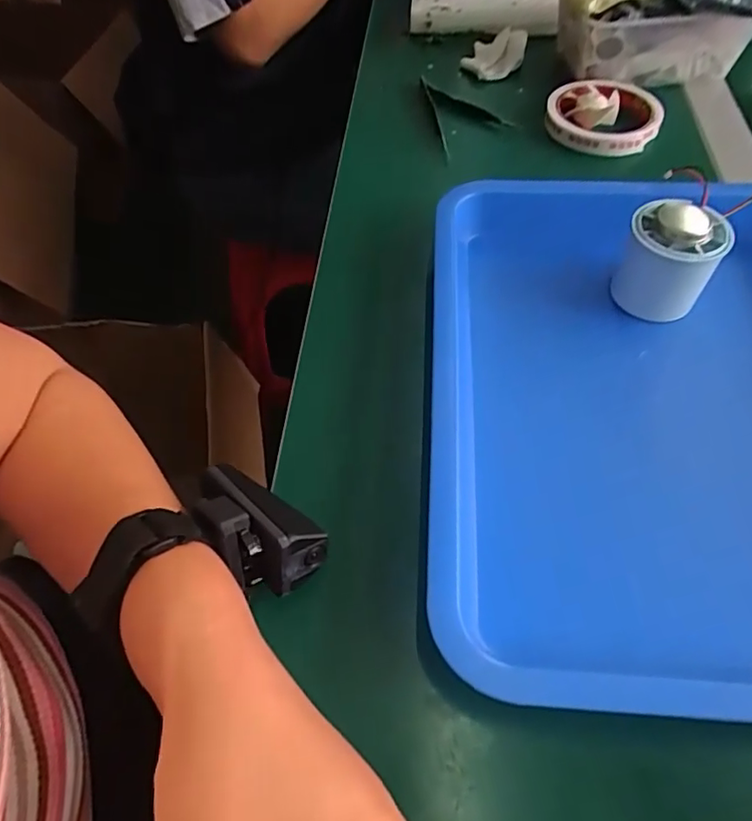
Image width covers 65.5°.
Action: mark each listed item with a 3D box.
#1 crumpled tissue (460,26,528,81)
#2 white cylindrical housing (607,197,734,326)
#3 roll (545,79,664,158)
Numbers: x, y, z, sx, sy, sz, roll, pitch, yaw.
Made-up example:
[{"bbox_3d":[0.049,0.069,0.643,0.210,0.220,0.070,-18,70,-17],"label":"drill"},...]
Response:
[{"bbox_3d":[0.114,-0.346,0.565,0.054,0.023,0.079,12,56,10],"label":"crumpled tissue"},{"bbox_3d":[0.178,-0.090,0.359,0.051,0.068,0.051,24,59,17],"label":"white cylindrical housing"},{"bbox_3d":[0.191,-0.250,0.494,0.089,0.021,0.093,13,56,10],"label":"roll"}]

